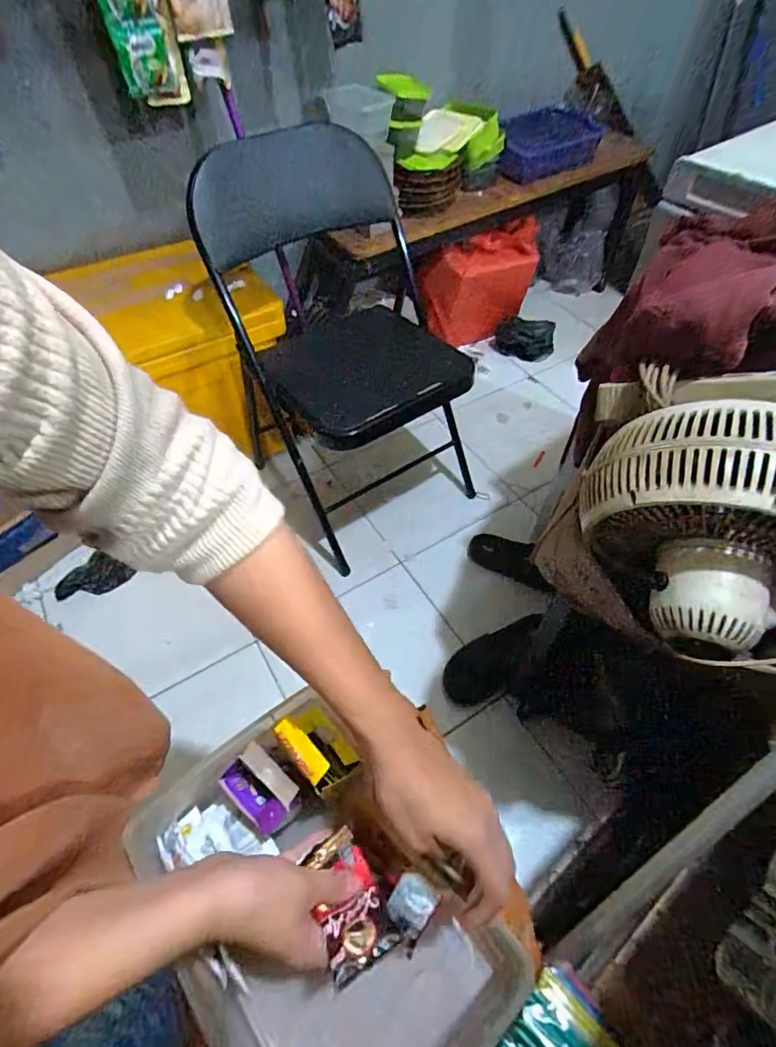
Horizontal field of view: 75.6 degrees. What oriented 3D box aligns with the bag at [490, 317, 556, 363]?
[{"bbox_3d":[0.485,-0.658,1.780,0.214,0.098,0.130,26,57,18],"label":"bag"}]

